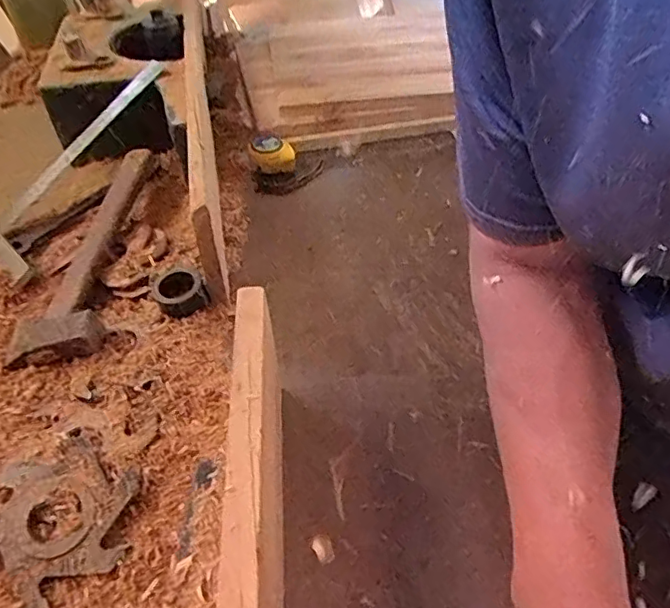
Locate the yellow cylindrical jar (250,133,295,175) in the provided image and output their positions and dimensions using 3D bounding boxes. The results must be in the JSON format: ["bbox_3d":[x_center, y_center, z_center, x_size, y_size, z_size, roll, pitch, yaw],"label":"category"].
[{"bbox_3d":[-0.081,-0.194,0.723,0.057,0.036,0.048,-7,45,-6],"label":"yellow cylindrical jar"}]

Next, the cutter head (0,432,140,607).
[{"bbox_3d":[-0.197,0.148,0.396,0.110,0.012,0.101,-1,45,1],"label":"cutter head"}]

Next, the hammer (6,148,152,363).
[{"bbox_3d":[-0.263,-0.067,0.587,0.095,0.057,0.281,-2,45,0],"label":"hammer"}]

